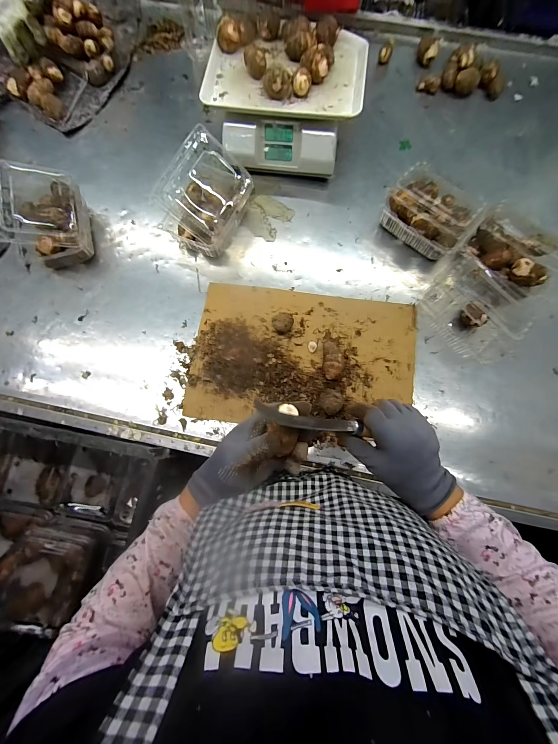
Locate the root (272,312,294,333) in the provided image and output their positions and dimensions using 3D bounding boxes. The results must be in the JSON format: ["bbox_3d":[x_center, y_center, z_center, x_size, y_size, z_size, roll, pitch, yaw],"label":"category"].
[{"bbox_3d":[0.007,-0.088,0.540,0.035,0.029,0.037,0,78,0],"label":"root"}]

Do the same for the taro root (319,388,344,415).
[{"bbox_3d":[0.089,0.051,0.510,0.037,0.048,0.040,0,78,0],"label":"taro root"}]

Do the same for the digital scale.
[{"bbox_3d":[0.013,-0.527,0.595,0.285,0.123,0.204,2,78,0],"label":"digital scale"}]

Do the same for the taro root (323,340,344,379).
[{"bbox_3d":[0.097,-0.019,0.532,0.032,0.027,0.067,4,78,1],"label":"taro root"}]

